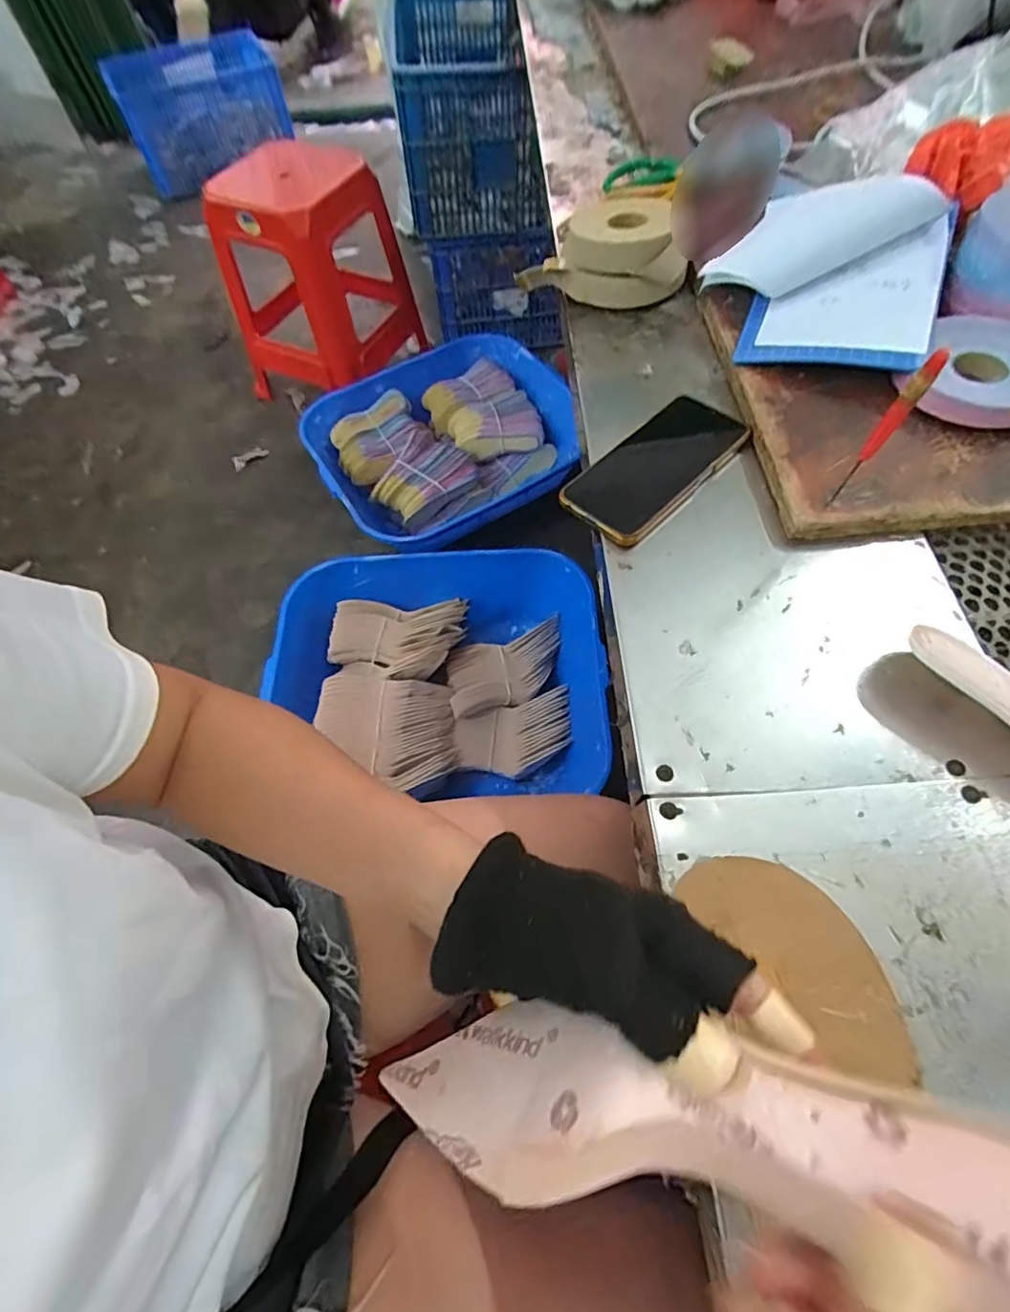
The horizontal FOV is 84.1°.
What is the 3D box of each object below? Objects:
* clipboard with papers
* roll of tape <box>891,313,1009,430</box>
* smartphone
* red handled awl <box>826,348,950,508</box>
[{"bbox_3d":[0.277,-0.332,0.494,0.187,0.029,0.195,15,78,18],"label":"clipboard with papers"},{"bbox_3d":[0.373,-0.220,0.437,0.099,0.029,0.101,-1,63,2],"label":"roll of tape"},{"bbox_3d":[0.124,-0.156,0.459,0.079,0.012,0.164,40,71,22],"label":"smartphone"},{"bbox_3d":[0.240,-0.140,0.358,0.012,0.116,0.012,33,68,19],"label":"red handled awl"}]

